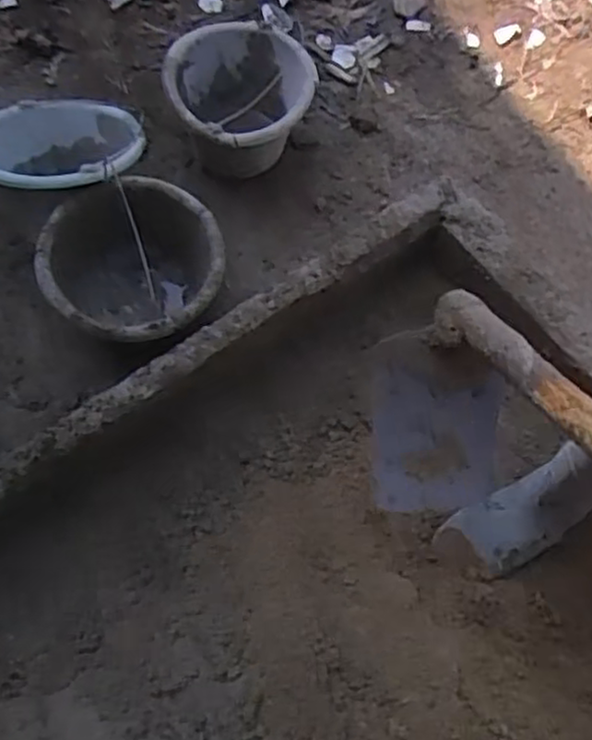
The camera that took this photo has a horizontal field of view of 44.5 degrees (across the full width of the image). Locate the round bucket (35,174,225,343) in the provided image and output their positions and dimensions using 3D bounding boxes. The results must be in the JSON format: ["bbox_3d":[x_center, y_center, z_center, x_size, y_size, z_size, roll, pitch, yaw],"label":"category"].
[{"bbox_3d":[-0.238,-0.137,1.100,0.249,0.172,0.253,1,68,-2],"label":"round bucket"}]

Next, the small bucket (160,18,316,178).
[{"bbox_3d":[-0.095,-0.441,1.233,0.233,0.166,0.235,1,68,-2],"label":"small bucket"}]

